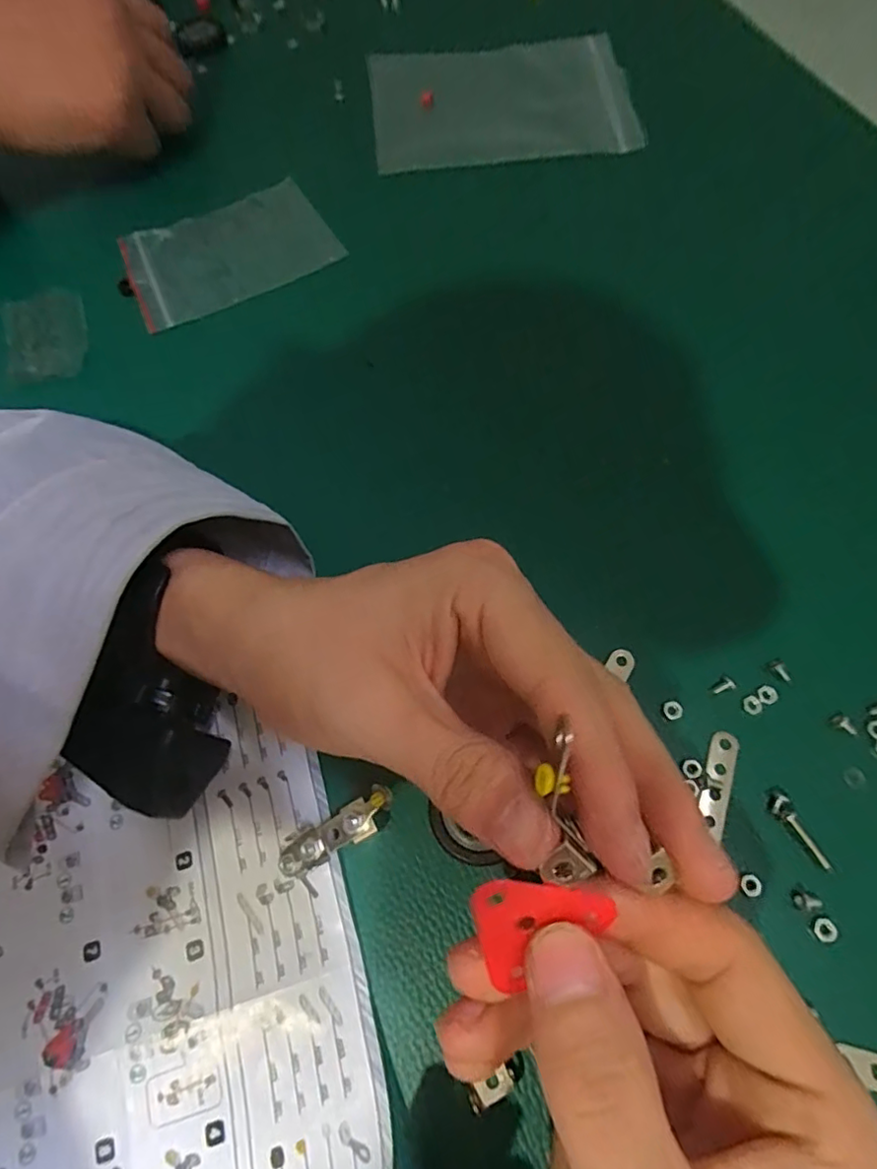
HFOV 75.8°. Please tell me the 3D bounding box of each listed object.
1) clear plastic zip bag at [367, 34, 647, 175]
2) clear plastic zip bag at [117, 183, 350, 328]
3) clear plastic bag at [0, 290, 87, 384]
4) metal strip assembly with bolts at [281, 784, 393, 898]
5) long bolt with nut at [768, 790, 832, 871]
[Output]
[{"bbox_3d":[0.044,-0.315,0.366,0.171,0.008,0.115,-7,68,-1],"label":"clear plastic zip bag"},{"bbox_3d":[-0.120,-0.191,0.319,0.110,0.010,0.067,-28,75,-8],"label":"clear plastic zip bag"},{"bbox_3d":[-0.208,-0.132,0.299,0.046,0.008,0.048,-7,90,6],"label":"clear plastic bag"},{"bbox_3d":[-0.035,0.090,0.204,0.049,0.009,0.020,-38,71,10],"label":"metal strip assembly with bolts"},{"bbox_3d":[0.132,0.091,0.207,0.008,0.005,0.030,-25,70,-8],"label":"long bolt with nut"}]

